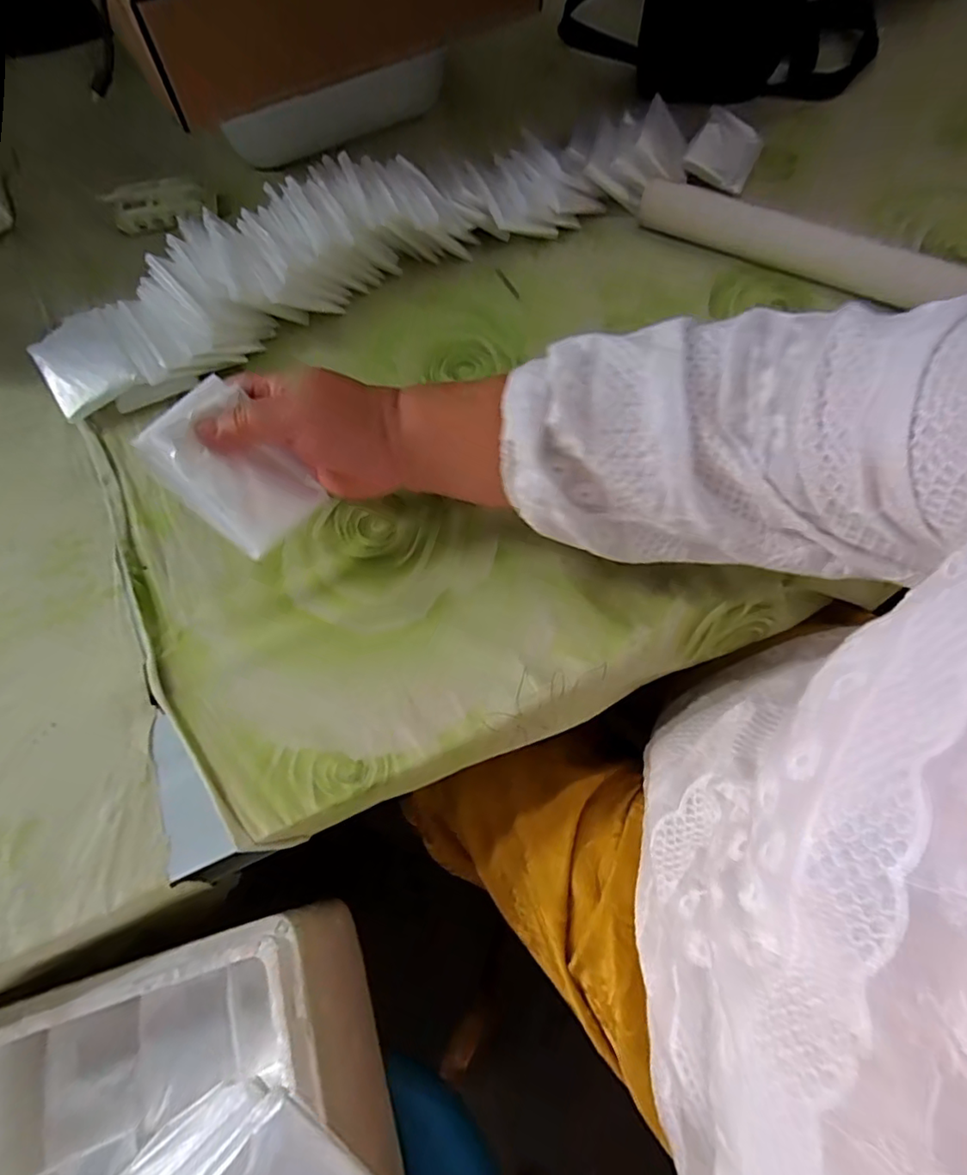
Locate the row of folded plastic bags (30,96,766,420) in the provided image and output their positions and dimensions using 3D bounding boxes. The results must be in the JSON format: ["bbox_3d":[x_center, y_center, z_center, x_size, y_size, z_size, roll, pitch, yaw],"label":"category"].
[{"bbox_3d":[-0.048,-0.323,0.506,0.680,0.054,0.139,-24,70,-9],"label":"row of folded plastic bags"}]

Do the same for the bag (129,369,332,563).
[{"bbox_3d":[-0.150,-0.070,0.344,0.094,0.008,0.066,50,64,-17],"label":"bag"}]

